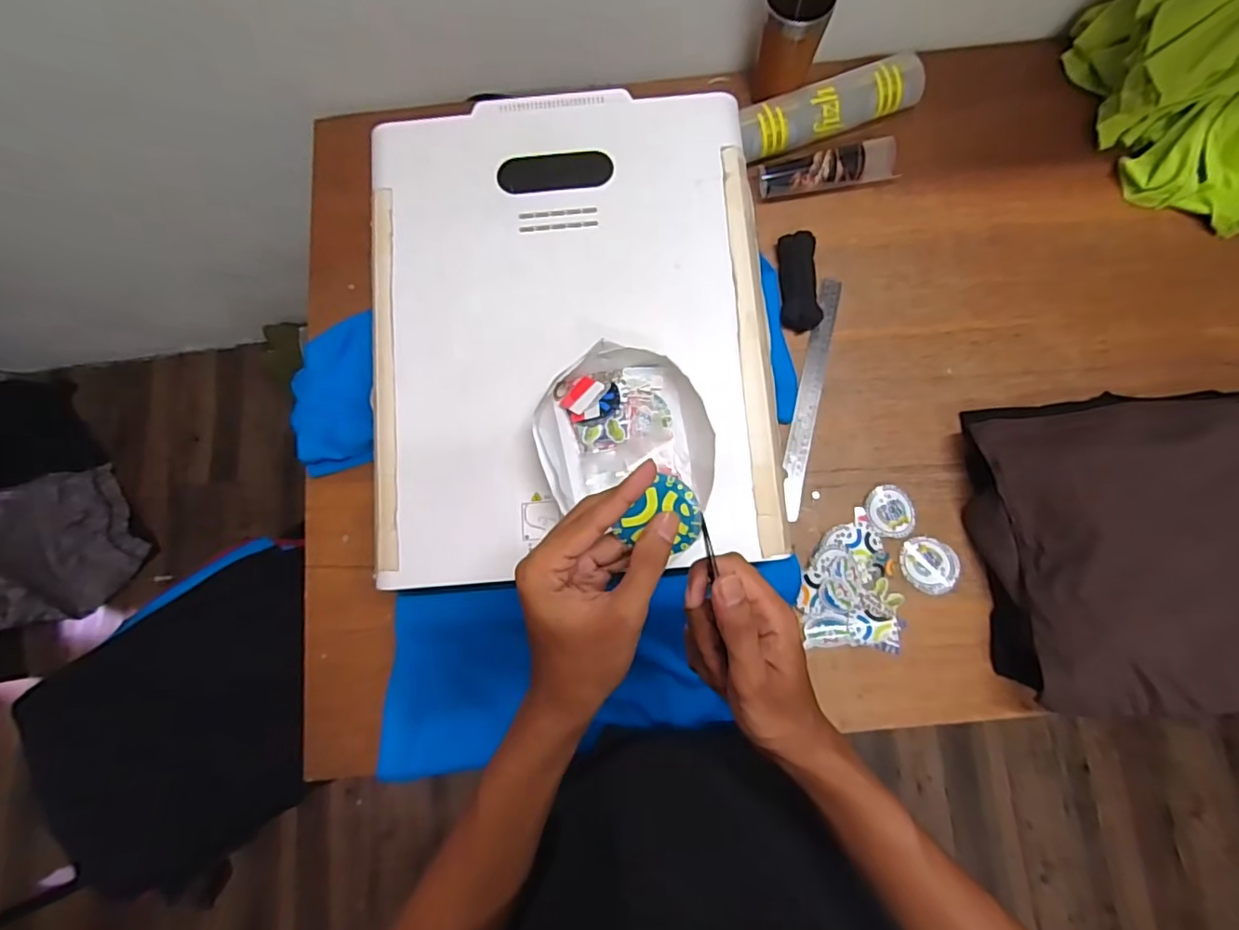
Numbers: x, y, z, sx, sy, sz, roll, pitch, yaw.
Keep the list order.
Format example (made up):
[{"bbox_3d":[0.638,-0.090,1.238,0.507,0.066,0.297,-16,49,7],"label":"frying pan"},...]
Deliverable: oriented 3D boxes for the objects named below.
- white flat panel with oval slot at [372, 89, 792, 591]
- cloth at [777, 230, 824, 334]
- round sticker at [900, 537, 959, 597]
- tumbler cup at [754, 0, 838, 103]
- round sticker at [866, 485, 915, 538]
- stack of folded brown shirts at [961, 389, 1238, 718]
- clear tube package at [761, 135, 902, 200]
[{"bbox_3d":[-0.054,-0.147,0.584,0.395,0.022,0.495,-5,80,0],"label":"white flat panel with oval slot"},{"bbox_3d":[0.235,-0.239,0.743,0.048,0.030,0.122,-2,80,1],"label":"cloth"},{"bbox_3d":[0.372,0.120,0.684,0.068,0.010,0.065,0,80,1],"label":"round sticker"},{"bbox_3d":[0.217,-0.544,0.736,0.081,0.124,0.075,0,80,1],"label":"tumbler cup"},{"bbox_3d":[0.331,0.057,0.700,0.056,0.006,0.059,0,80,1],"label":"round sticker"},{"bbox_3d":[0.674,0.085,0.637,0.510,0.094,0.352,-4,80,0],"label":"stack of folded brown shirts"},{"bbox_3d":[0.276,-0.394,0.762,0.179,0.044,0.054,-10,80,-1],"label":"clear tube package"}]

